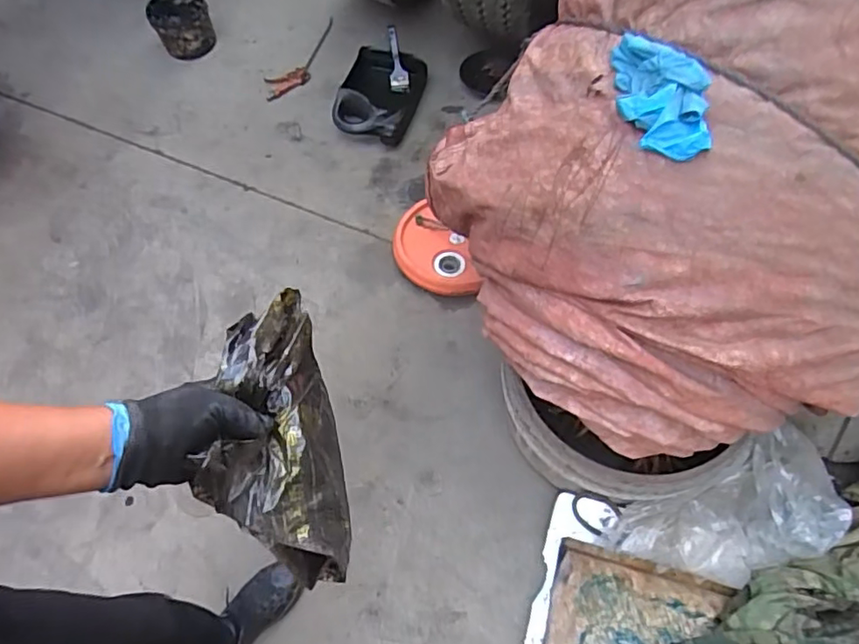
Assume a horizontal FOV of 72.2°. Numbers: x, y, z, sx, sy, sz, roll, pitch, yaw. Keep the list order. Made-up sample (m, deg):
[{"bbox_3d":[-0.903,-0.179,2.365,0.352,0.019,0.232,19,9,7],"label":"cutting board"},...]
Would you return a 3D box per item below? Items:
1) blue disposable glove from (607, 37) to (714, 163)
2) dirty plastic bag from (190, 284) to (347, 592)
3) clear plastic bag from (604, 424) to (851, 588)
[{"bbox_3d":[0.265,-0.266,0.672,0.090,0.065,0.153,3,58,-3],"label":"blue disposable glove"},{"bbox_3d":[-0.152,0.111,0.568,0.113,0.122,0.268,-14,63,-5],"label":"dirty plastic bag"},{"bbox_3d":[0.566,0.350,1.066,0.457,0.114,0.210,-20,62,-16],"label":"clear plastic bag"}]

